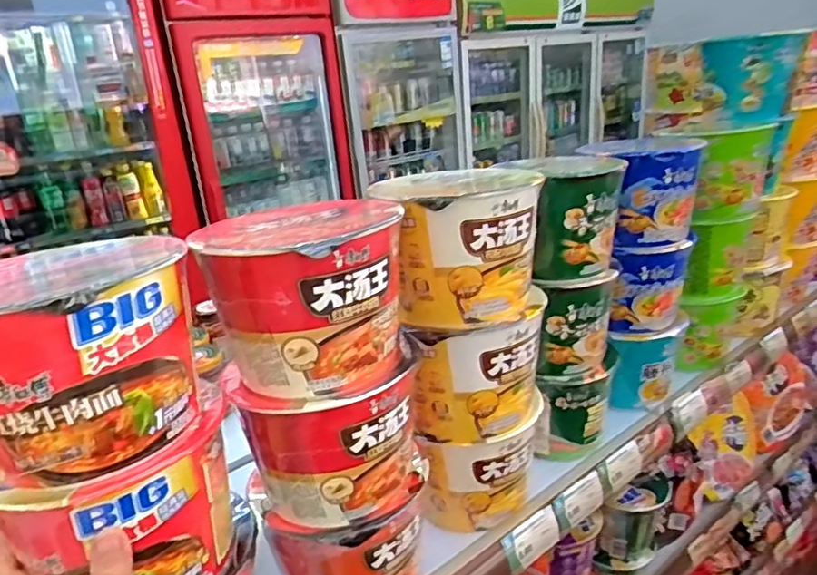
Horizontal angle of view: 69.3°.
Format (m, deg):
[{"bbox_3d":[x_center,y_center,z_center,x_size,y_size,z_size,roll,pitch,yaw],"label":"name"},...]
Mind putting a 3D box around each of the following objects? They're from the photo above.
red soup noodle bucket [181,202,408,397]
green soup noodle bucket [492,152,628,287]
[{"bbox_3d":[-0.066,0.006,0.417,0.121,0.109,0.116,-4,21,1],"label":"red soup noodle bucket"},{"bbox_3d":[0.160,-0.070,0.584,0.109,0.108,0.090,-17,24,-31],"label":"green soup noodle bucket"}]

